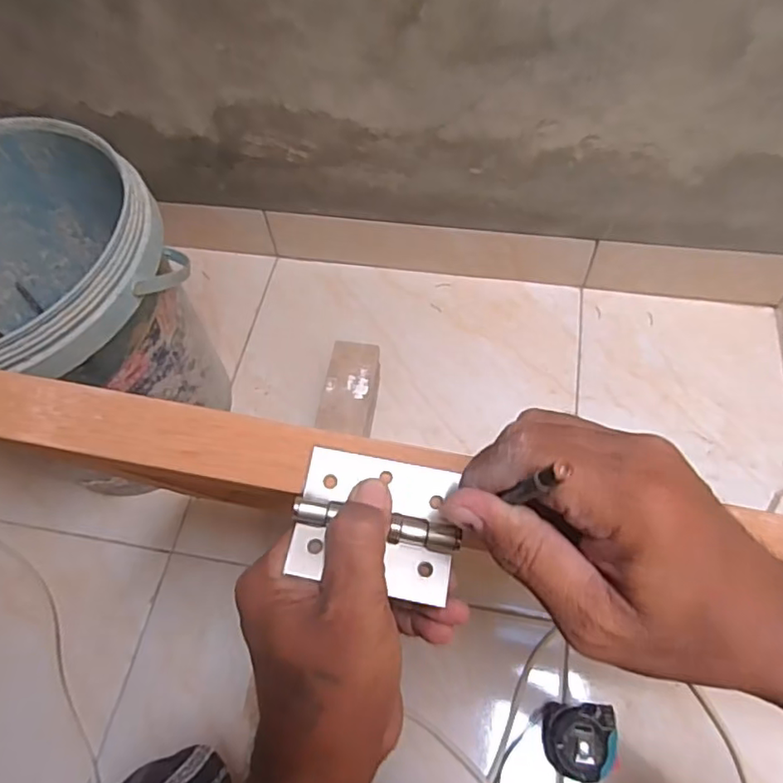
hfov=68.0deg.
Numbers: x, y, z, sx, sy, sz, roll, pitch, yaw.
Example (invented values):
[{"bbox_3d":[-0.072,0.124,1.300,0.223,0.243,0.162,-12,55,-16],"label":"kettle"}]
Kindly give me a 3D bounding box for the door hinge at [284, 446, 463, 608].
[{"bbox_3d":[-0.007,0.062,0.274,0.075,0.012,0.061,9,65,8],"label":"door hinge"}]

